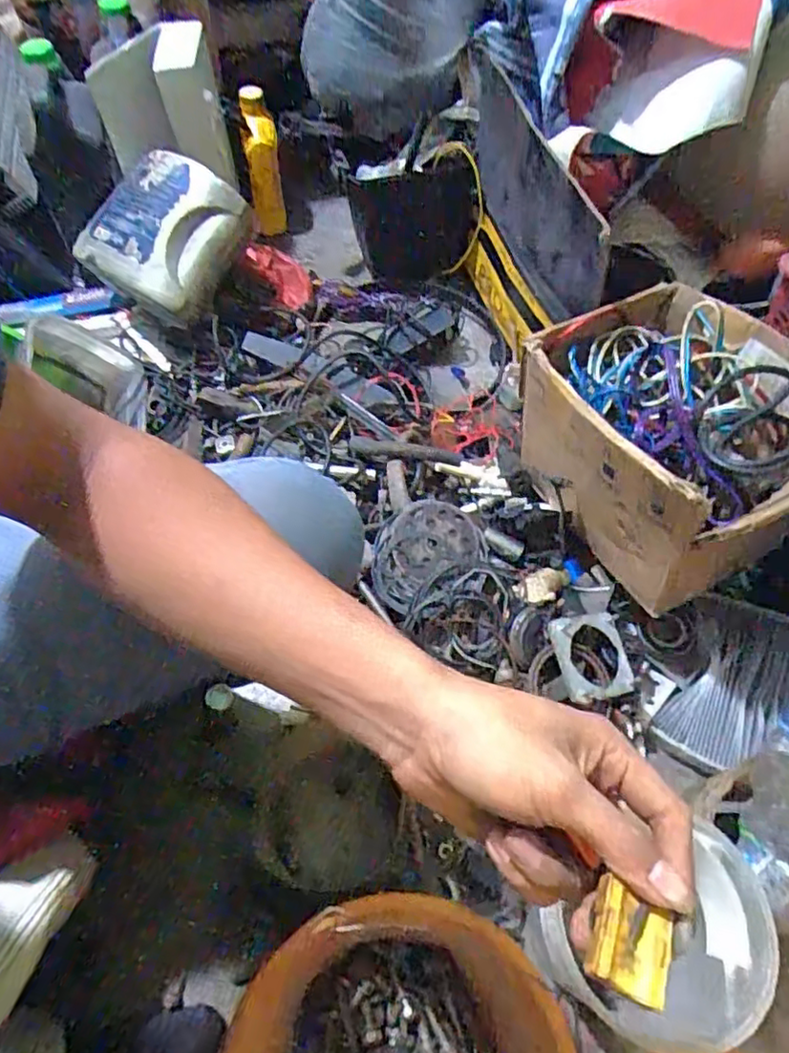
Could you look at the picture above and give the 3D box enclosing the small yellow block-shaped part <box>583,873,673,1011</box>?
[{"bbox_3d":[0.087,0.160,0.244,0.032,0.013,0.032,28,48,-2],"label":"small yellow block-shaped part"}]

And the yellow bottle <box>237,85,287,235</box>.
[{"bbox_3d":[-0.229,-0.624,1.118,0.055,0.231,0.048,-13,60,-9],"label":"yellow bottle"}]

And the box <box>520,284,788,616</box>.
[{"bbox_3d":[0.305,-0.104,0.718,0.237,0.193,0.292,-26,63,-16],"label":"box"}]

